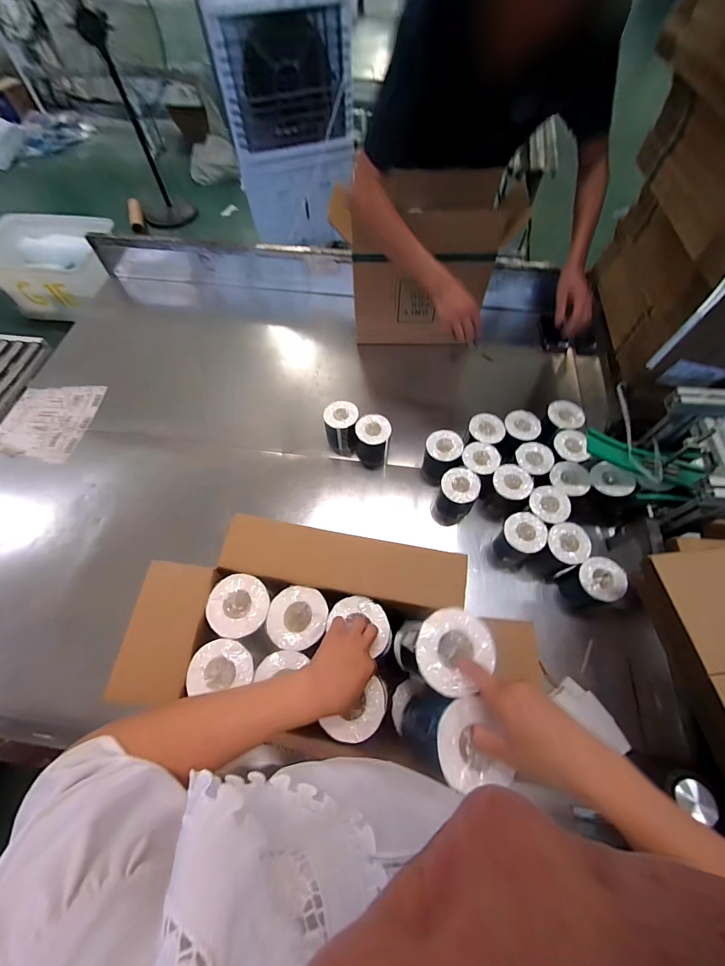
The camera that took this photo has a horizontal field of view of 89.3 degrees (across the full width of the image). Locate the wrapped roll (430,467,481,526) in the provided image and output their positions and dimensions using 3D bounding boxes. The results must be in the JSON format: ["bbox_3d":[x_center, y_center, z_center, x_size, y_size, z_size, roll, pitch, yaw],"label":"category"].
[{"bbox_3d":[0.246,0.044,0.981,0.095,0.177,0.094,25,67,13],"label":"wrapped roll"}]

